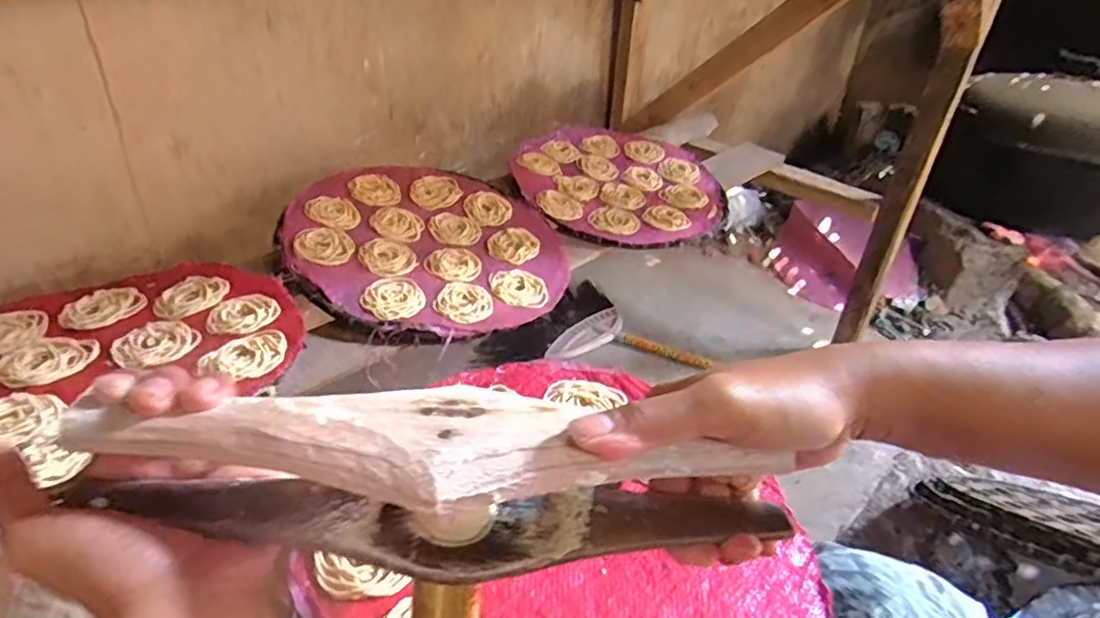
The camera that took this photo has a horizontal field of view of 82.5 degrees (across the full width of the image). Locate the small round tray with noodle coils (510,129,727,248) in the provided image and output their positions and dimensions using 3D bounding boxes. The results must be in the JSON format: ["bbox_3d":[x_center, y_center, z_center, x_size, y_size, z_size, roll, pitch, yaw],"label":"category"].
[{"bbox_3d":[0.115,-0.215,1.044,0.336,0.050,0.364,2,34,-1],"label":"small round tray with noodle coils"}]

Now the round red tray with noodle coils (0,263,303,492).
[{"bbox_3d":[-0.415,0.039,0.557,0.336,0.032,0.310,2,34,-1],"label":"round red tray with noodle coils"}]

